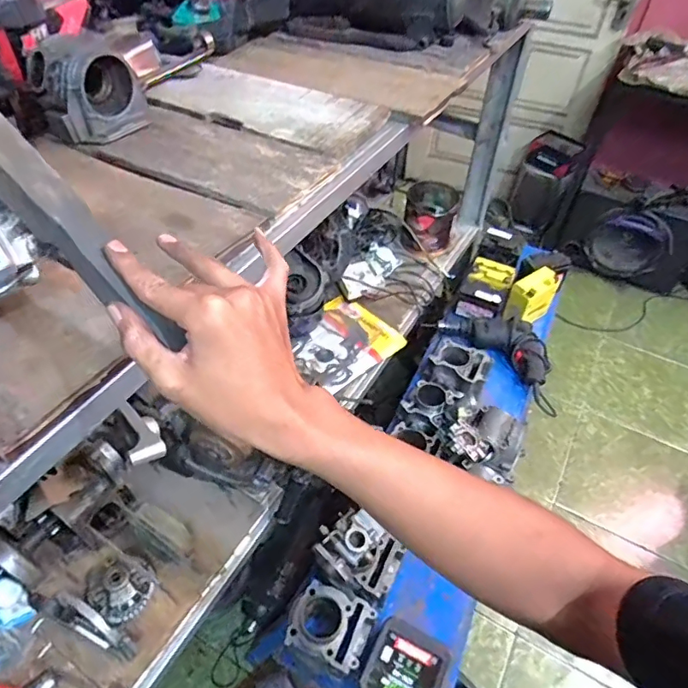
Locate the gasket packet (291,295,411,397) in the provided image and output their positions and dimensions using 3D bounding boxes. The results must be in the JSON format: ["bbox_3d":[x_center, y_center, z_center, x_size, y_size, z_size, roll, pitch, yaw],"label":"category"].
[{"bbox_3d":[-0.017,-0.012,1.260,0.247,0.025,0.242,-32,57,-28],"label":"gasket packet"}]

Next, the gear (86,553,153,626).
[{"bbox_3d":[-0.367,0.392,0.837,0.107,0.026,0.092,28,52,20],"label":"gear"}]

